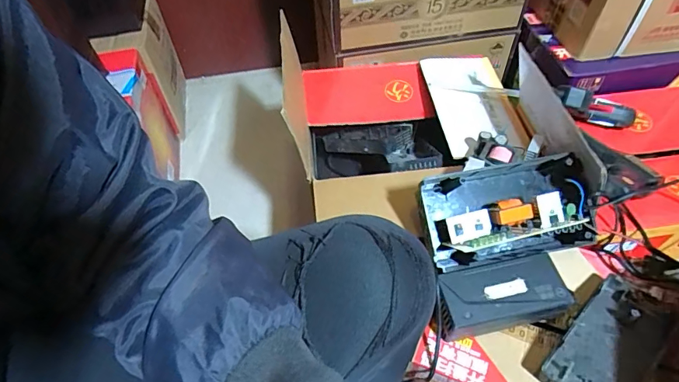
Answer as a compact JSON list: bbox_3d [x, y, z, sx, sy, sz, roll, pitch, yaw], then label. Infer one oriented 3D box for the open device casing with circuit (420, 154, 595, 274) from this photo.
[{"bbox_3d":[0.222,0.029,0.573,0.216,0.088,0.127,-10,78,-6],"label":"open device casing with circuit"}]

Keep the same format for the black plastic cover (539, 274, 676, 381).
[{"bbox_3d":[0.319,0.185,0.514,0.168,0.026,0.086,-38,59,-24],"label":"black plastic cover"}]

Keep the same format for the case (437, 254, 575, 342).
[{"bbox_3d":[0.195,0.131,0.537,0.157,0.044,0.069,-11,52,-5],"label":"case"}]

